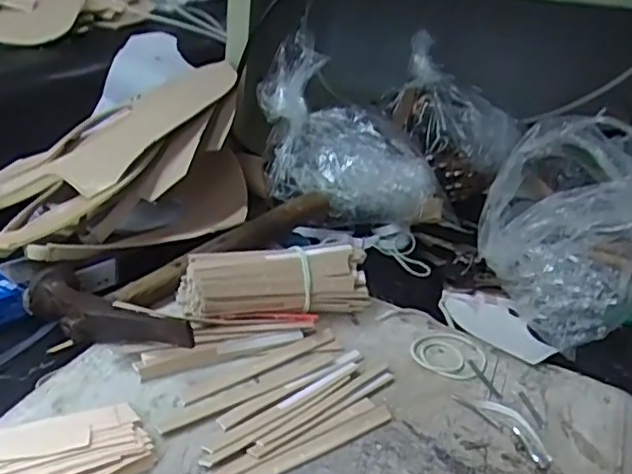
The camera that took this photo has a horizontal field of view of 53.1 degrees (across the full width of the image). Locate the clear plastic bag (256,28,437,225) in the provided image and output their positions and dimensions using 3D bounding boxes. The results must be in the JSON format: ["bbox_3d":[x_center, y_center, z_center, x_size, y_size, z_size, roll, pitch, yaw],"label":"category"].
[{"bbox_3d":[0.028,-0.091,0.560,0.165,0.110,0.115,10,31,3],"label":"clear plastic bag"}]

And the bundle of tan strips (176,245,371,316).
[{"bbox_3d":[-0.027,0.031,0.420,0.121,0.038,0.049,-2,32,-16],"label":"bundle of tan strips"}]

